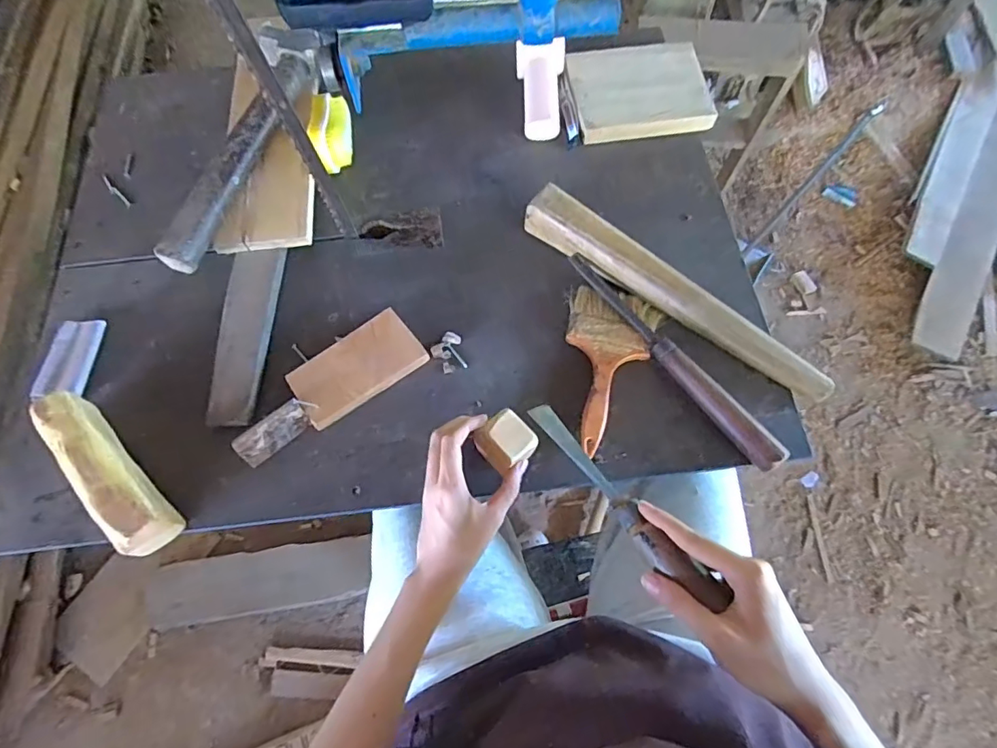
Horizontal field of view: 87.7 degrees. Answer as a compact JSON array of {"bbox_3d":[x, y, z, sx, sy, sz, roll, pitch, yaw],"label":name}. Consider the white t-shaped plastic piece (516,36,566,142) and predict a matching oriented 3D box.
[{"bbox_3d":[0.052,-0.369,0.678,0.062,0.045,0.139,2,67,2],"label":"white t-shaped plastic piece"}]

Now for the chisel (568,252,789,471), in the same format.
[{"bbox_3d":[0.174,-0.023,0.533,0.026,0.030,0.290,-35,70,-13],"label":"chisel"}]

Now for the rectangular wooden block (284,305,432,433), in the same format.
[{"bbox_3d":[-0.145,-0.006,0.539,0.130,0.020,0.073,-36,70,-13],"label":"rectangular wooden block"}]

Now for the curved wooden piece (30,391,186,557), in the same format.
[{"bbox_3d":[-0.363,0.089,0.481,0.042,0.056,0.178,-41,72,-15],"label":"curved wooden piece"}]

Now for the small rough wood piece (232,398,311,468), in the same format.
[{"bbox_3d":[-0.218,0.058,0.507,0.068,0.032,0.026,-42,72,-15],"label":"small rough wood piece"}]

